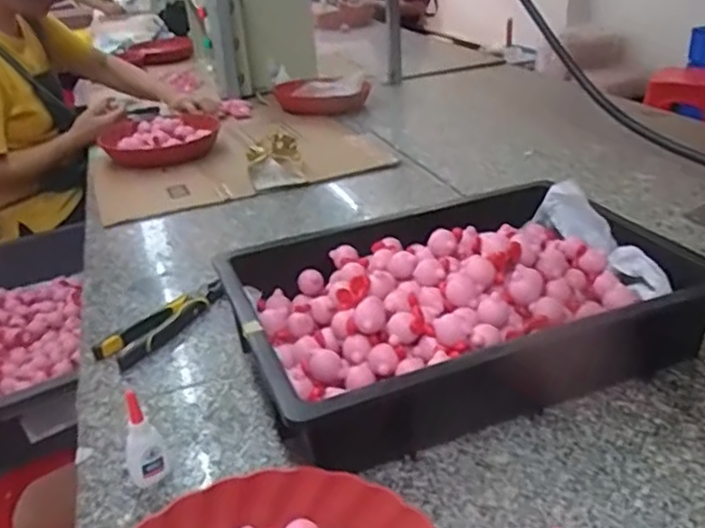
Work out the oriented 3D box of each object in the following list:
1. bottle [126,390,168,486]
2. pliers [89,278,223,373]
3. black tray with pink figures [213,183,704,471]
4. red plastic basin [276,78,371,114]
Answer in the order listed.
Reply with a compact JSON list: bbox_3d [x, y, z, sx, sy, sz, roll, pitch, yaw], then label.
[{"bbox_3d":[-0.181,0.145,0.561,0.033,0.086,0.036,-19,31,-22],"label":"bottle"},{"bbox_3d":[-0.218,0.068,0.795,0.052,0.023,0.180,15,35,34],"label":"pliers"},{"bbox_3d":[0.107,0.048,0.704,0.440,0.122,0.303,-15,29,-16],"label":"black tray with pink figures"},{"bbox_3d":[-0.074,-0.428,1.667,0.230,0.047,0.230,-5,28,3],"label":"red plastic basin"}]

